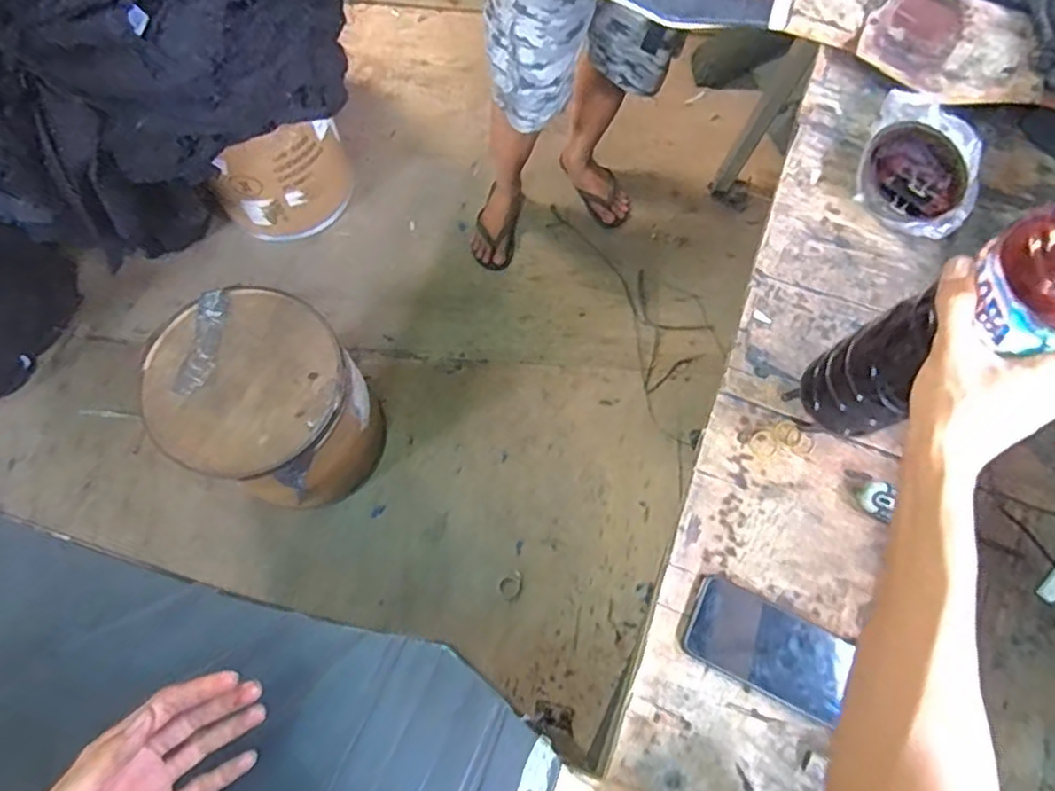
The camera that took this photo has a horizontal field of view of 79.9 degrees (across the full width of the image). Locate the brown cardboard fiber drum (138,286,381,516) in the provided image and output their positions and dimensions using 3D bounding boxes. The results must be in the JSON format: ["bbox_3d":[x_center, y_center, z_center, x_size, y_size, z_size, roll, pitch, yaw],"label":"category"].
[{"bbox_3d":[-0.511,0.028,1.295,0.348,0.380,0.328,1,72,-2],"label":"brown cardboard fiber drum"}]

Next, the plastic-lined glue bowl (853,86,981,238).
[{"bbox_3d":[0.471,-0.275,0.752,0.140,0.049,0.152,29,73,7],"label":"plastic-lined glue bowl"}]

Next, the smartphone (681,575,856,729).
[{"bbox_3d":[0.230,0.240,0.602,0.151,0.009,0.080,26,73,6],"label":"smartphone"}]

